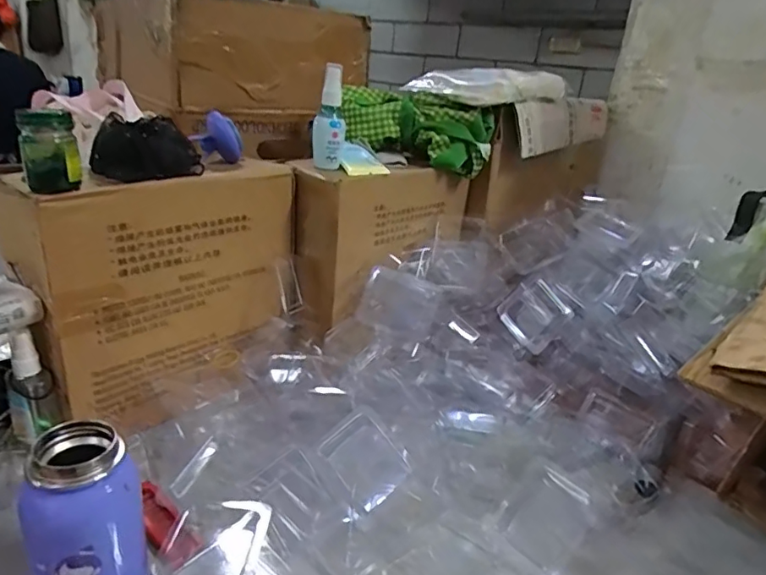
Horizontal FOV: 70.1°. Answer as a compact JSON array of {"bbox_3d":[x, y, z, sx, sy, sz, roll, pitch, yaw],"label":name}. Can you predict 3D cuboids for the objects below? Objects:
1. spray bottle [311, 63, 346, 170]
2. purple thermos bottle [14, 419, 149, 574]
[{"bbox_3d":[-0.064,-0.200,0.654,0.038,0.122,0.033,4,22,-5],"label":"spray bottle"},{"bbox_3d":[-0.210,0.172,0.386,0.074,0.138,0.063,-3,24,-23],"label":"purple thermos bottle"}]

